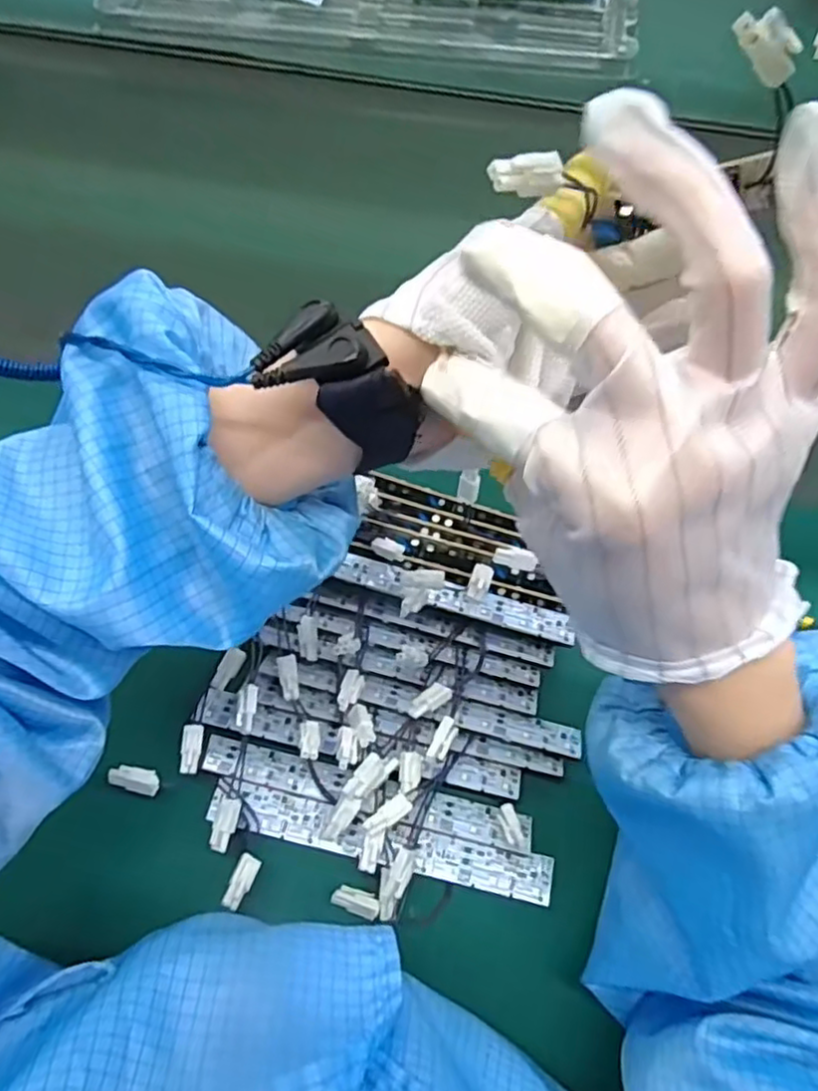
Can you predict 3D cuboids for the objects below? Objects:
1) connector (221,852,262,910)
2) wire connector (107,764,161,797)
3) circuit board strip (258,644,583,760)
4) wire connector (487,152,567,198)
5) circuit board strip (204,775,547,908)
[{"bbox_3d":[-0.086,0.173,0.343,0.011,0.005,0.026,18,45,7],"label":"connector"},{"bbox_3d":[-0.145,0.123,0.351,0.025,0.009,0.012,11,67,4],"label":"wire connector"},{"bbox_3d":[0.005,0.089,0.385,0.188,0.011,0.019,14,67,5],"label":"circuit board strip"},{"bbox_3d":[0.037,-0.113,0.204,0.026,0.011,0.005,-10,66,-20],"label":"wire connector"},{"bbox_3d":[-0.016,0.161,0.364,0.188,0.011,0.024,12,67,5],"label":"circuit board strip"}]

